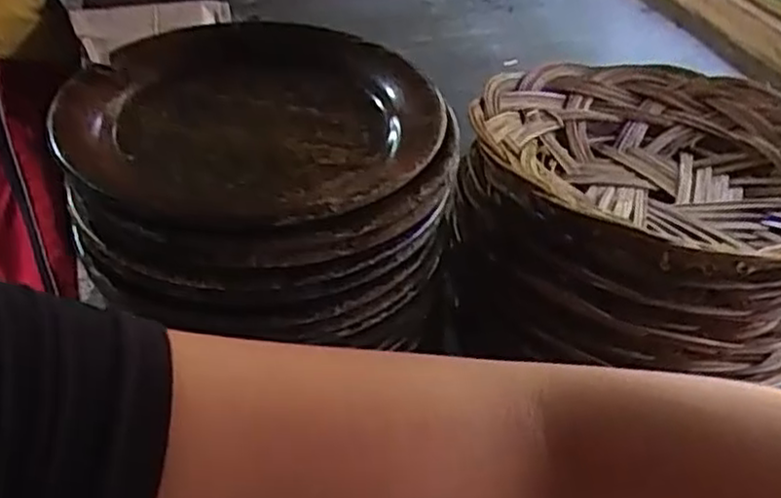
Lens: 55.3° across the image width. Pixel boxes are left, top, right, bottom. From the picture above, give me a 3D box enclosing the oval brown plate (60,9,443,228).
[{"bbox_3d":[-0.068,-0.070,0.379,0.179,0.023,0.191,-7,43,-11],"label":"oval brown plate"}]

